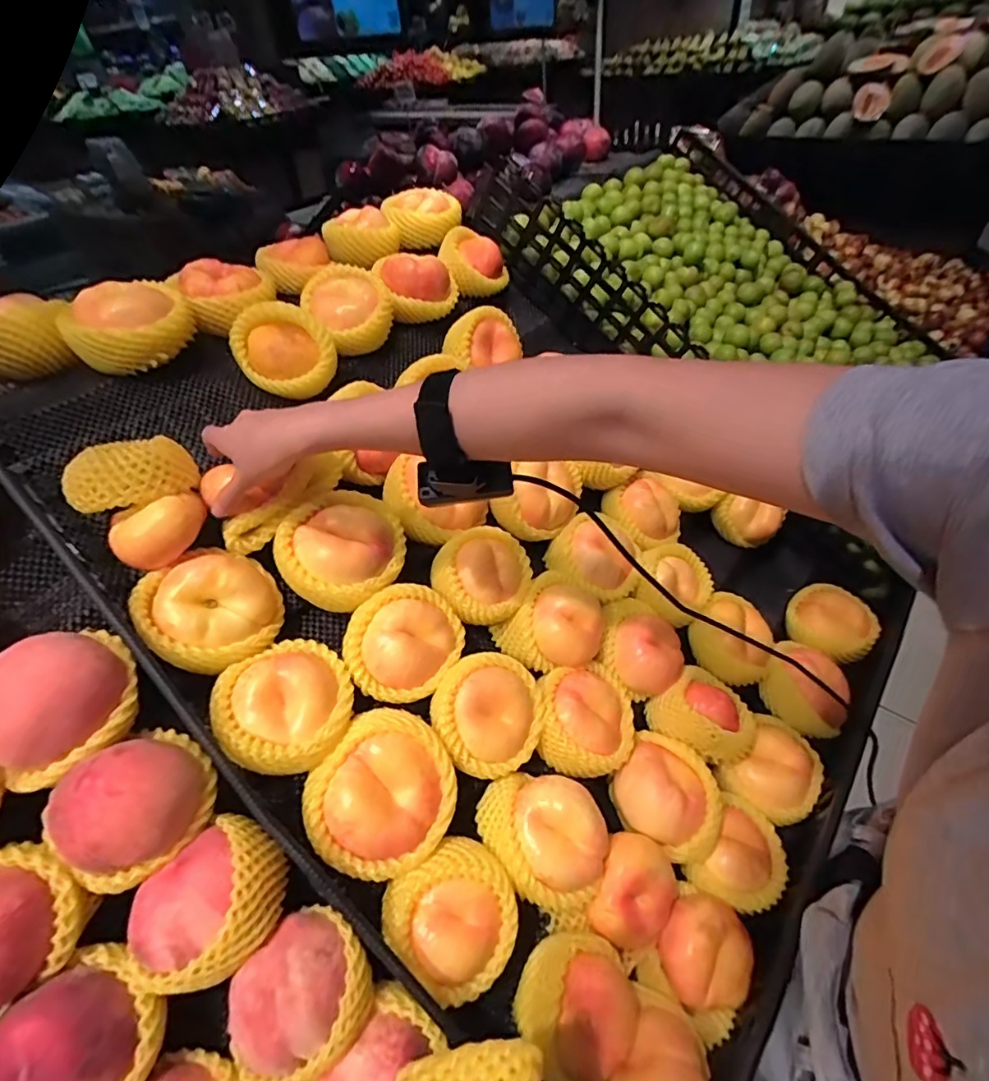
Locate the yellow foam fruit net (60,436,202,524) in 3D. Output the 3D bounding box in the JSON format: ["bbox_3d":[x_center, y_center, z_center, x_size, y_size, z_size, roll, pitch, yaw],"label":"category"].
[{"bbox_3d":[-0.280,-0.048,0.407,0.087,0.054,0.040,-36,52,-27],"label":"yellow foam fruit net"}]

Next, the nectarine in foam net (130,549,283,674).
[{"bbox_3d":[-0.232,0.057,0.431,0.102,0.059,0.099,6,74,-23],"label":"nectarine in foam net"}]

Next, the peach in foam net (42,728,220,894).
[{"bbox_3d":[-0.242,0.175,0.351,0.073,0.062,0.094,12,47,17],"label":"peach in foam net"}]

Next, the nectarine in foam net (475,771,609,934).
[{"bbox_3d":[0.040,0.256,0.447,0.106,0.085,0.088,19,50,23],"label":"nectarine in foam net"}]

